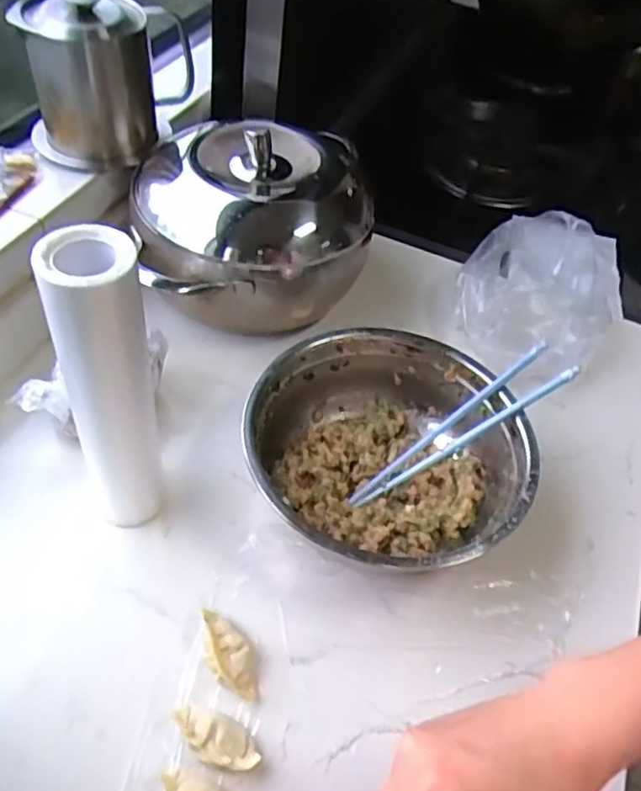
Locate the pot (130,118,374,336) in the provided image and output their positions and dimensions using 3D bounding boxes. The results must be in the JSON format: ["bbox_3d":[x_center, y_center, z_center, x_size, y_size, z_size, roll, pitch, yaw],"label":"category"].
[{"bbox_3d":[-0.064,-0.174,0.675,0.233,0.142,0.197,-13,53,-20],"label":"pot"}]

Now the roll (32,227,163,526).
[{"bbox_3d":[-0.144,0.003,0.462,0.055,0.255,0.055,5,49,-5],"label":"roll"}]

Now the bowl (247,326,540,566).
[{"bbox_3d":[0.053,0.052,0.555,0.220,0.078,0.215,5,49,-5],"label":"bowl"}]

